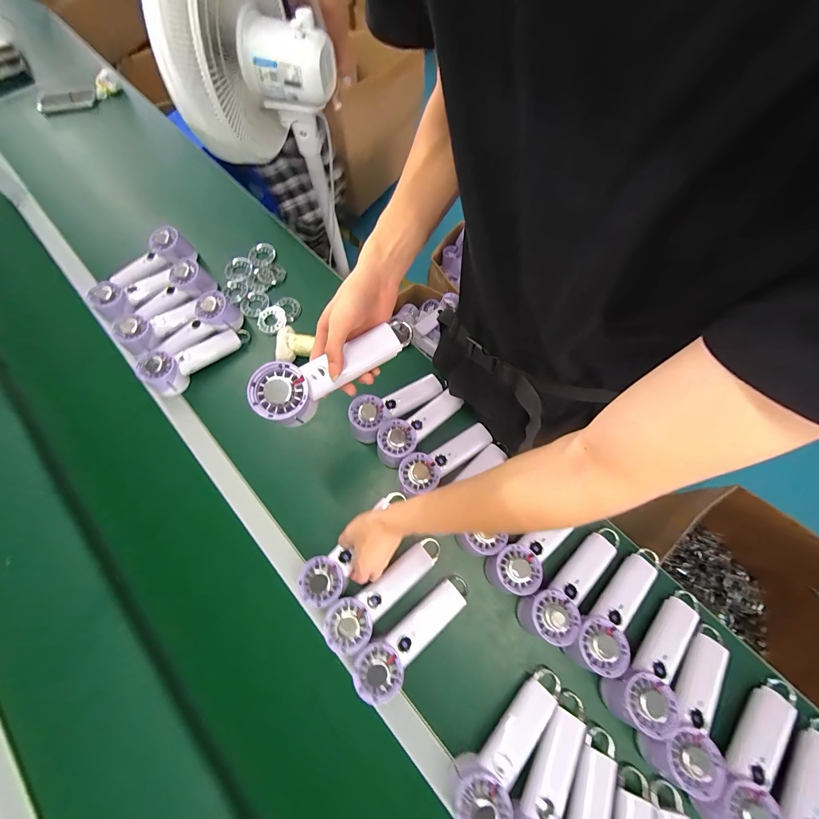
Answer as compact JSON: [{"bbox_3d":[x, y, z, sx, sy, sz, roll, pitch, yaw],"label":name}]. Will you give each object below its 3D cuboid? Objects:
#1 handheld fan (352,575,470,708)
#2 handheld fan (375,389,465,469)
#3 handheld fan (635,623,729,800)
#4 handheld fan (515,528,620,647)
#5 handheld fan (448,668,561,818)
[{"bbox_3d":[0.009,0.306,0.480,0.192,0.034,0.059,-34,72,-27],"label":"handheld fan"},{"bbox_3d":[0.015,0.026,0.596,0.176,0.038,0.061,-36,72,-28],"label":"handheld fan"},{"bbox_3d":[0.372,0.381,0.466,0.074,0.066,0.199,39,61,14],"label":"handheld fan"},{"bbox_3d":[0.244,0.258,0.515,0.197,0.059,0.069,-33,72,-26],"label":"handheld fan"},{"bbox_3d":[0.129,0.432,0.448,0.199,0.058,0.065,-36,72,-30],"label":"handheld fan"}]

